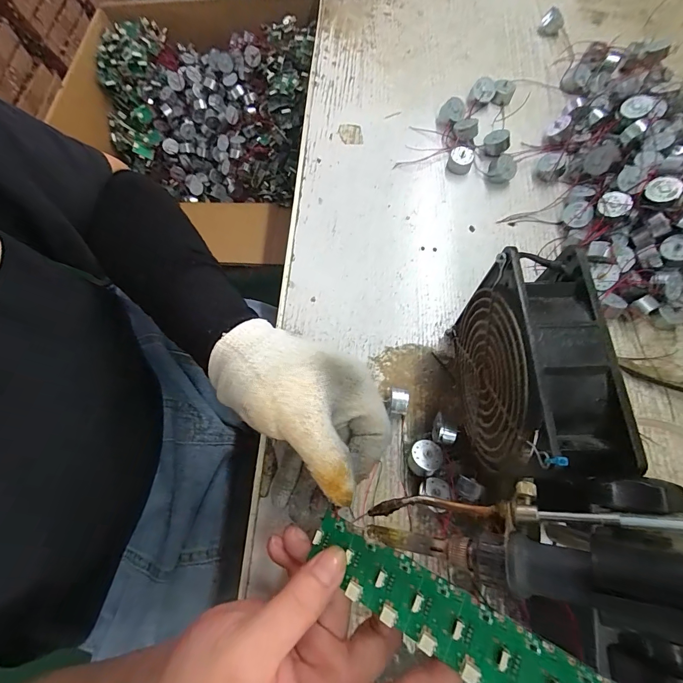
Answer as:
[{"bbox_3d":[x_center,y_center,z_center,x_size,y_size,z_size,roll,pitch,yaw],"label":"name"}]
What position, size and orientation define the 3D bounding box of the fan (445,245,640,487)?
[{"bbox_3d":[0.110,0.022,0.230,0.047,0.120,0.125,-1,70,2],"label":"fan"}]

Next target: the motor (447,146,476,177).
[{"bbox_3d":[0.123,-0.186,0.364,0.024,0.017,0.021,28,73,11],"label":"motor"}]

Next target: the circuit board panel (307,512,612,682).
[{"bbox_3d":[0.045,0.129,0.169,0.137,0.005,0.030,20,71,28],"label":"circuit board panel"}]

